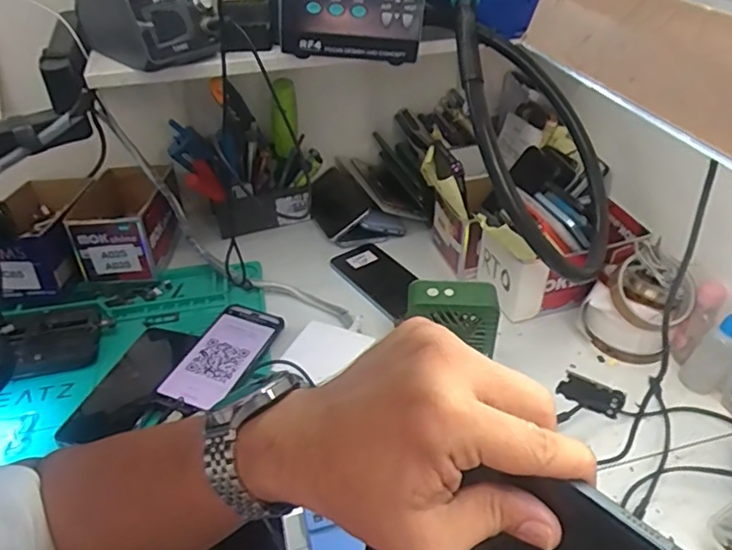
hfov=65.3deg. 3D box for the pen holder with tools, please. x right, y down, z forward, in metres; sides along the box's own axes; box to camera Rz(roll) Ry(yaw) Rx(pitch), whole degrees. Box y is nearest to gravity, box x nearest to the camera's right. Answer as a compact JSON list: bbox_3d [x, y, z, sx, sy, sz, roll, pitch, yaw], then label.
[{"bbox_3d":[-0.176,-0.174,0.837,0.190,0.216,0.108,-18,41,-20],"label":"pen holder with tools"}]

